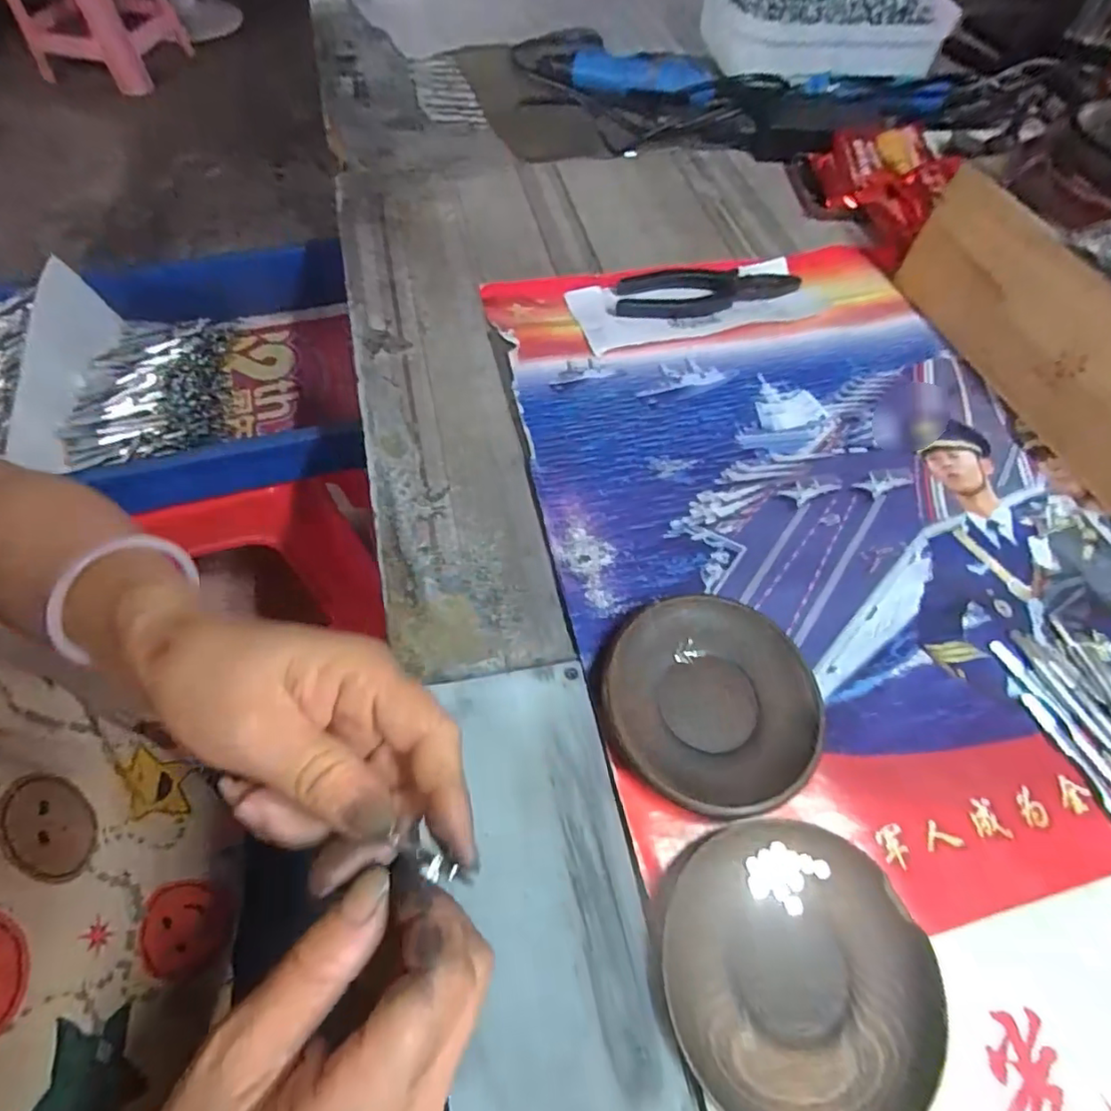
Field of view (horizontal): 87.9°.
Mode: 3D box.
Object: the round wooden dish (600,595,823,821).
[{"bbox_3d":[0.082,0.076,0.307,0.109,0.016,0.111,2,59,-3],"label":"round wooden dish"}]

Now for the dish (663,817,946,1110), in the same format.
[{"bbox_3d":[0.107,0.180,0.251,0.115,0.014,0.112,2,59,-3],"label":"dish"}]

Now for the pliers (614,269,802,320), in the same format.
[{"bbox_3d":[0.129,-0.221,0.485,0.160,0.010,0.052,-10,61,-10],"label":"pliers"}]

